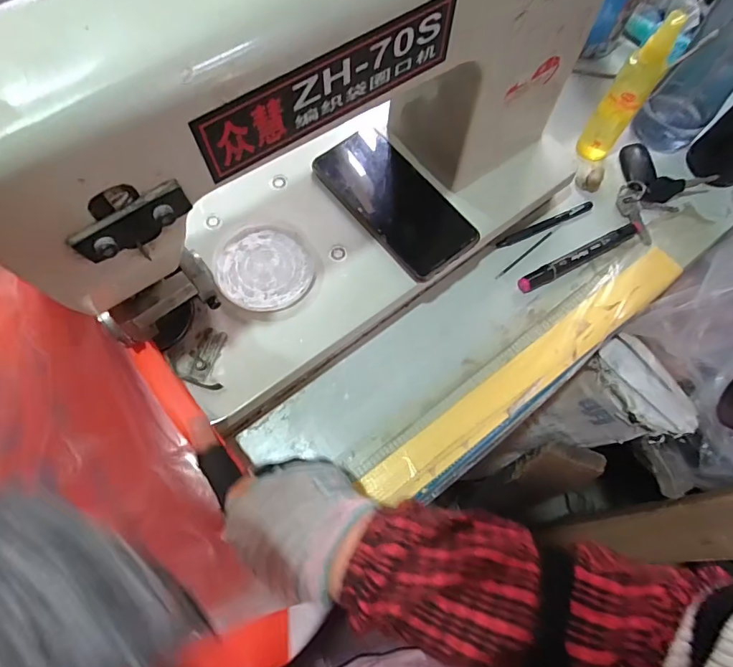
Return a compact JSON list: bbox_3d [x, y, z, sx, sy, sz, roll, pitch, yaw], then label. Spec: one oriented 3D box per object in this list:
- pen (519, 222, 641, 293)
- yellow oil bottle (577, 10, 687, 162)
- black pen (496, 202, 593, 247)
[{"bbox_3d":[0.230,-0.083,0.488,0.158,0.015,0.016,-27,74,-9],"label":"pen"},{"bbox_3d":[0.268,-0.245,0.475,0.037,0.153,0.033,32,71,12],"label":"yellow oil bottle"},{"bbox_3d":[0.196,-0.119,0.506,0.119,0.005,0.011,-24,74,-9],"label":"black pen"}]

